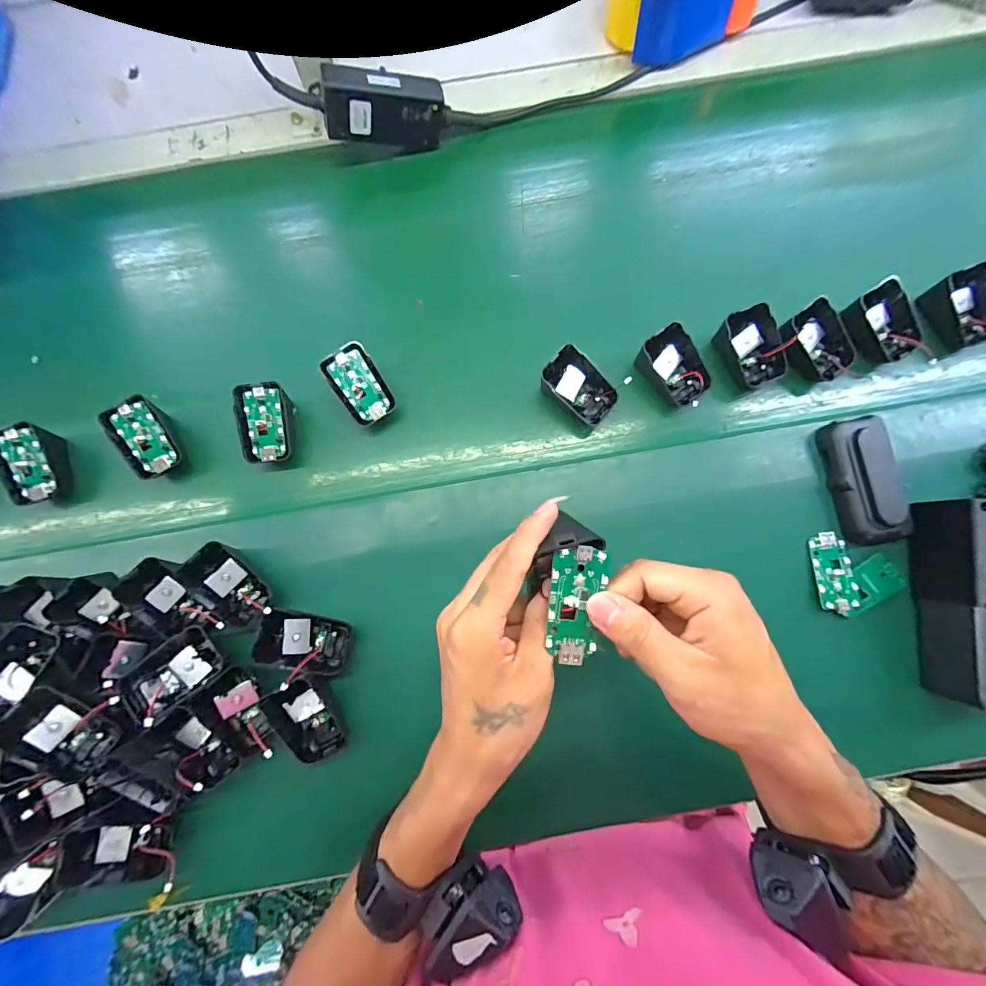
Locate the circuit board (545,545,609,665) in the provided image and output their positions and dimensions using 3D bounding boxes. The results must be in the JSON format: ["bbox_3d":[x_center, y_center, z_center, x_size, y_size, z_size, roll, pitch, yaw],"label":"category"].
[{"bbox_3d":[0.046,0.062,0.241,0.031,0.006,0.064,5,93,2],"label":"circuit board"}]

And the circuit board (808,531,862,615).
[{"bbox_3d":[0.292,0.067,0.374,0.031,0.004,0.066,-3,78,1],"label":"circuit board"}]

